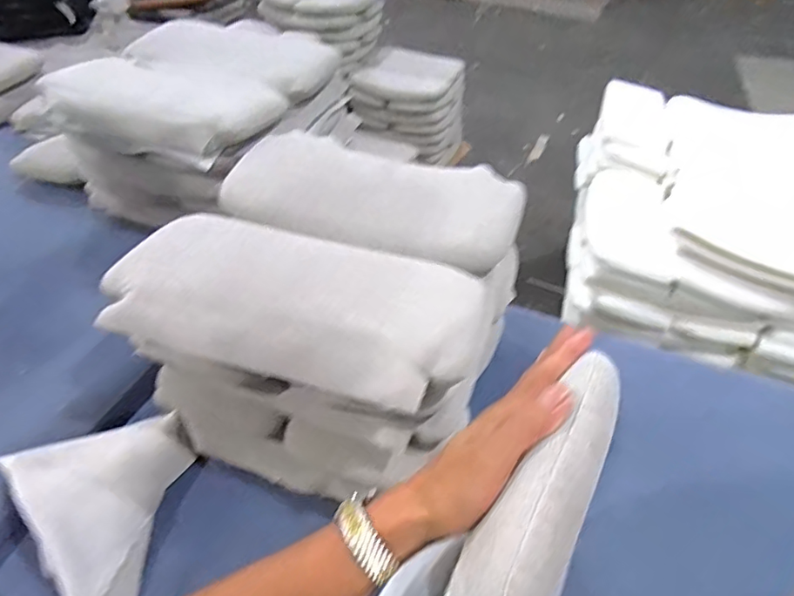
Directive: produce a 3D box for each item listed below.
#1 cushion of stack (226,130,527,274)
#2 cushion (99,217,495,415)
[{"bbox_3d":[-0.037,-0.151,0.790,0.436,0.051,0.222,12,45,11],"label":"cushion of stack"},{"bbox_3d":[-0.117,-0.001,0.629,0.431,0.047,0.216,14,45,13],"label":"cushion"}]

